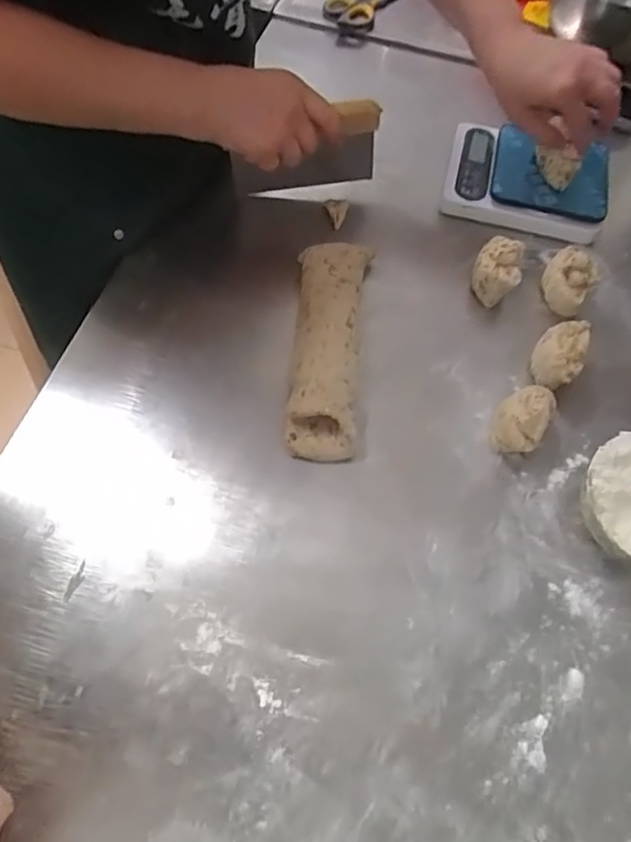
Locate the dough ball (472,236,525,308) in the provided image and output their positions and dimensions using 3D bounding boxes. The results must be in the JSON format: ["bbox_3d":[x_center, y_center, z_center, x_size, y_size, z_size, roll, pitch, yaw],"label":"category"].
[{"bbox_3d":[0.180,-0.150,0.585,0.042,0.058,0.047,18,63,6],"label":"dough ball"}]

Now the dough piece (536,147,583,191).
[{"bbox_3d":[0.259,-0.276,0.640,0.047,0.037,0.020,32,65,13],"label":"dough piece"}]

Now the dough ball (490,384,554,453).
[{"bbox_3d":[0.178,-0.005,0.508,0.040,0.052,0.064,28,64,11],"label":"dough ball"}]

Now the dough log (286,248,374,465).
[{"bbox_3d":[0.012,-0.072,0.540,0.065,0.046,0.223,6,62,0],"label":"dough log"}]

